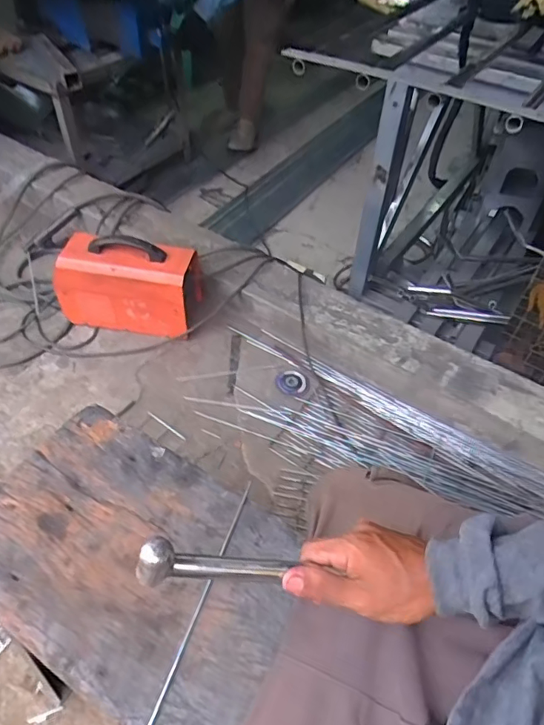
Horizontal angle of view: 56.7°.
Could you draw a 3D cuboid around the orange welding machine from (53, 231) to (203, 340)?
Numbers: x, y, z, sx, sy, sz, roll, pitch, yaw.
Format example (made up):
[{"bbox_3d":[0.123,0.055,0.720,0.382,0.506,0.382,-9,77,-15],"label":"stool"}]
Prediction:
[{"bbox_3d":[-0.358,-0.200,1.272,0.332,0.233,0.146,6,51,5],"label":"orange welding machine"}]

